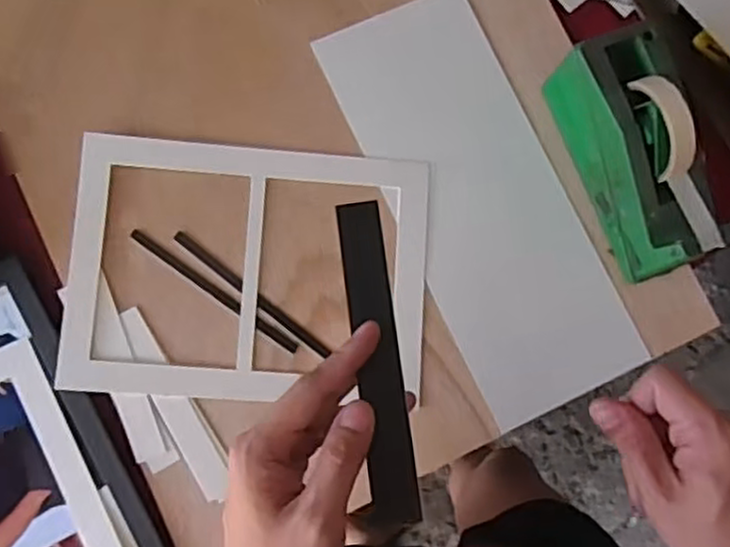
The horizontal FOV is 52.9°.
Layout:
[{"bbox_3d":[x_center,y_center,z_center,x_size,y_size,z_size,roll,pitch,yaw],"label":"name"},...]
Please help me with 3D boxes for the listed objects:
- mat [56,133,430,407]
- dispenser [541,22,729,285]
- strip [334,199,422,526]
[{"bbox_3d":[-0.098,-0.003,0.642,0.306,0.008,0.221,3,81,-5],"label":"mat"},{"bbox_3d":[0.237,-0.103,0.628,0.077,0.124,0.201,-18,85,-8],"label":"dispenser"},{"bbox_3d":[0.007,0.043,0.393,0.024,0.006,0.171,-6,71,-6],"label":"strip"}]

